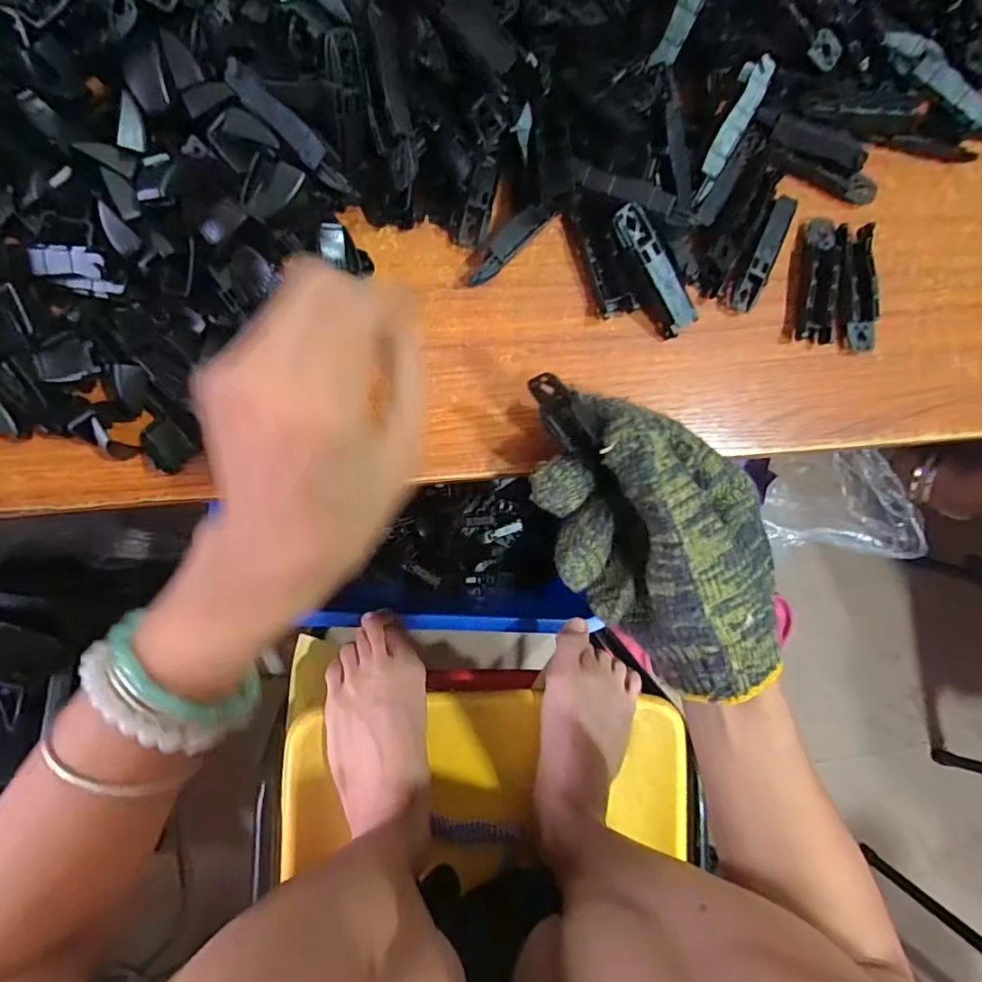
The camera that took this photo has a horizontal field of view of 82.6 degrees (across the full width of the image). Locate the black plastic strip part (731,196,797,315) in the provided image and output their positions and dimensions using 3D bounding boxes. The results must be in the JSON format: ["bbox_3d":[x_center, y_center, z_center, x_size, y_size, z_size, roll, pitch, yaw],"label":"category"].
[{"bbox_3d":[0.139,-0.121,0.284,0.013,0.007,0.060,25,85,-7],"label":"black plastic strip part"}]

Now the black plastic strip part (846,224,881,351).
[{"bbox_3d":[0.194,-0.106,0.293,0.016,0.009,0.063,-3,89,-9],"label":"black plastic strip part"}]

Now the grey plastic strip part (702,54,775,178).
[{"bbox_3d":[0.115,-0.176,0.263,0.013,0.004,0.050,21,114,-8],"label":"grey plastic strip part"}]

